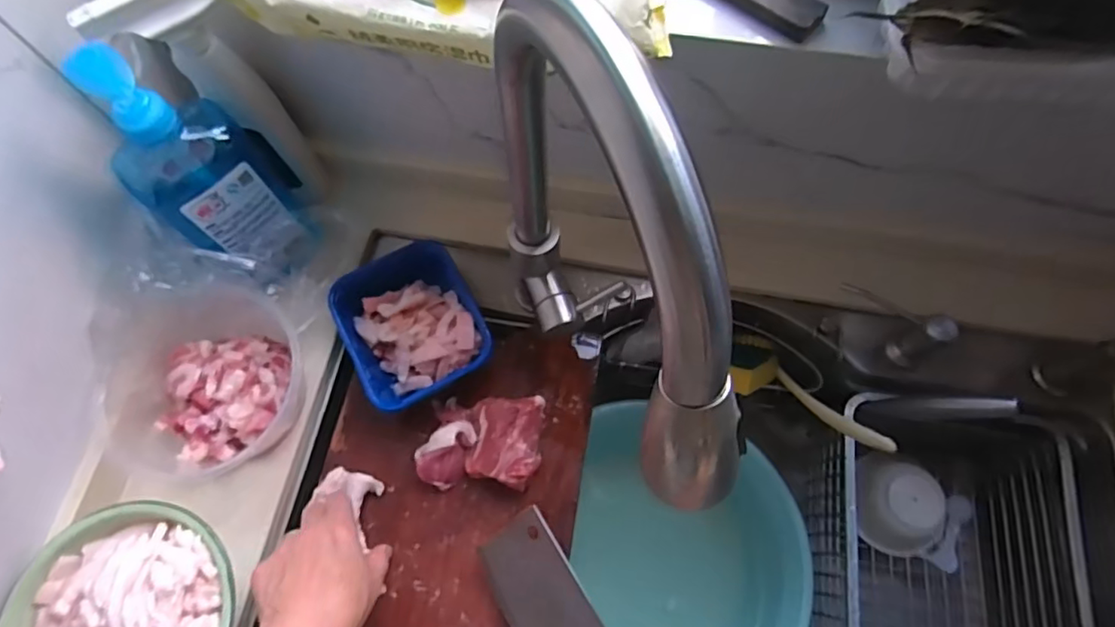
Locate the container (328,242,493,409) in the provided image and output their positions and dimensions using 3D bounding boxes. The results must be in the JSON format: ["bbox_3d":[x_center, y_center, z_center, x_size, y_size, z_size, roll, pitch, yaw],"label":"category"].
[{"bbox_3d":[-0.140,0.012,0.577,0.123,0.062,0.140,-27,70,-9],"label":"container"}]

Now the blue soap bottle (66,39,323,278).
[{"bbox_3d":[-0.291,-0.115,0.483,0.078,0.235,0.091,39,75,15],"label":"blue soap bottle"}]

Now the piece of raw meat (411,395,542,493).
[{"bbox_3d":[-0.070,0.119,0.546,0.110,0.038,0.079,2,69,2],"label":"piece of raw meat"}]

